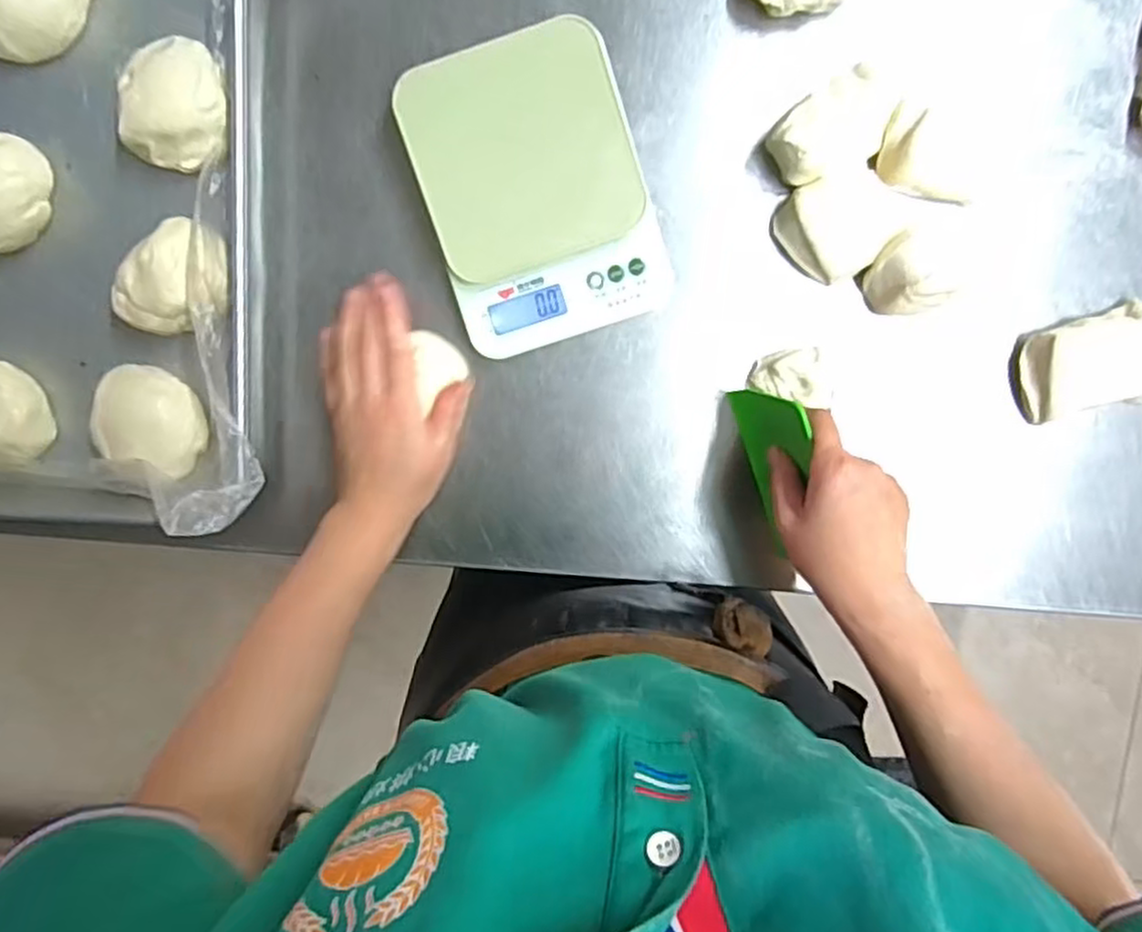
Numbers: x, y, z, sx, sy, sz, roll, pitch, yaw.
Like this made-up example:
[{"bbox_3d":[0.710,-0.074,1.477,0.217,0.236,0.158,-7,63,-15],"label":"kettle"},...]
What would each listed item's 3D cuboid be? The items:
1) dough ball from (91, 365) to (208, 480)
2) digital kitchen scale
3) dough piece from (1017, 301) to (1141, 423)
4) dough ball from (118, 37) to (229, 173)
[{"bbox_3d":[-0.287,-0.034,0.507,0.068,0.047,0.063,0,99,-1],"label":"dough ball"},{"bbox_3d":[-0.022,-0.178,0.489,0.143,0.047,0.183,-18,99,2],"label":"digital kitchen scale"},{"bbox_3d":[0.372,-0.073,0.519,0.097,0.031,0.068,-11,99,1],"label":"dough piece"},{"bbox_3d":[-0.252,-0.232,0.472,0.064,0.043,0.077,1,99,-1],"label":"dough ball"}]

